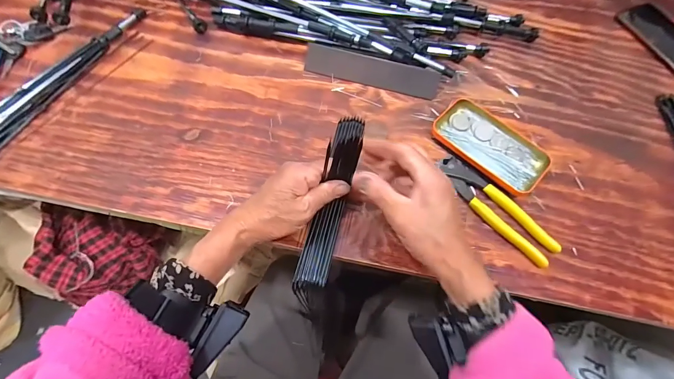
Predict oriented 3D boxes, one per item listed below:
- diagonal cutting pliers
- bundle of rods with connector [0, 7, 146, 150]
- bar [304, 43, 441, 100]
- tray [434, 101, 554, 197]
[{"bbox_3d":[0.187,0.021,0.411,0.038,0.016,0.160,-35,70,-18],"label":"diagonal cutting pliers"},{"bbox_3d":[-0.384,-0.145,0.457,0.042,0.026,0.336,24,65,9],"label":"bundle of rods with connector"},{"bbox_3d":[0.049,-0.168,0.488,0.188,0.039,0.005,13,25,2],"label":"bar"},{"bbox_3d":[0.198,-0.057,0.445,0.141,0.019,0.084,39,68,15],"label":"tray"}]

